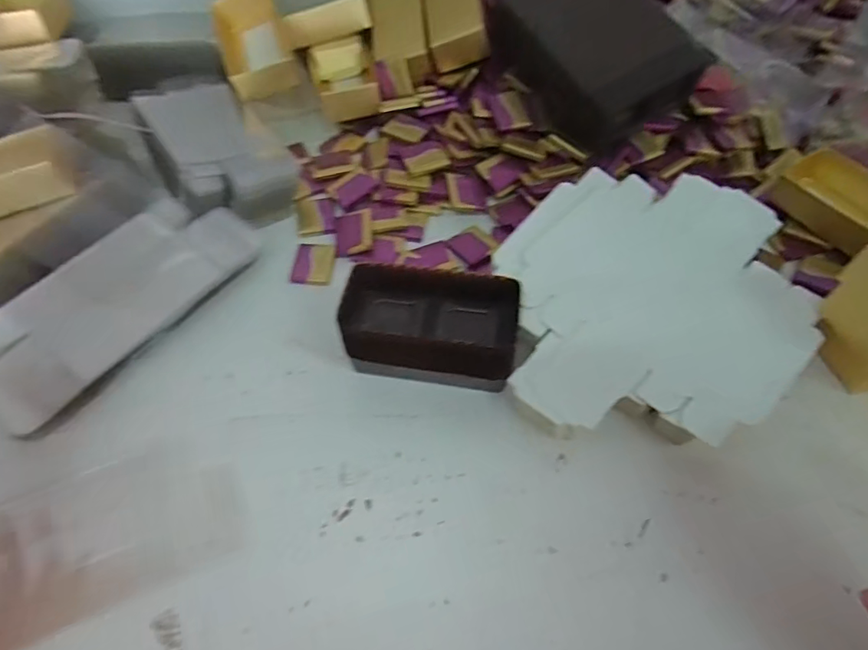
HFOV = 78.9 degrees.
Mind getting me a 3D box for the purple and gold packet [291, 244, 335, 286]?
[{"bbox_3d":[-0.099,-0.052,0.433,0.032,0.004,0.039,3,56,2],"label":"purple and gold packet"}]

